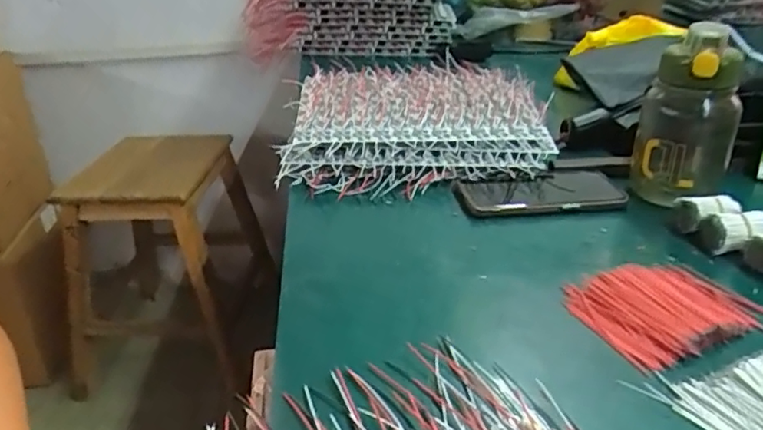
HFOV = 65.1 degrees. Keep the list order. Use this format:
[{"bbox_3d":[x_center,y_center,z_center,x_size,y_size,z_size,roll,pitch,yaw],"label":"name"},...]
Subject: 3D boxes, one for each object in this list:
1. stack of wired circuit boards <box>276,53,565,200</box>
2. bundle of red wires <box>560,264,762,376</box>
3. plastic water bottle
[{"bbox_3d":[0.050,-0.126,0.779,0.312,0.062,0.358,-1,27,5],"label":"stack of wired circuit boards"},{"bbox_3d":[0.210,0.065,0.441,0.129,0.016,0.092,-11,30,-22],"label":"bundle of red wires"},{"bbox_3d":[0.303,-0.094,0.584,0.087,0.174,0.071,9,30,22],"label":"plastic water bottle"}]

